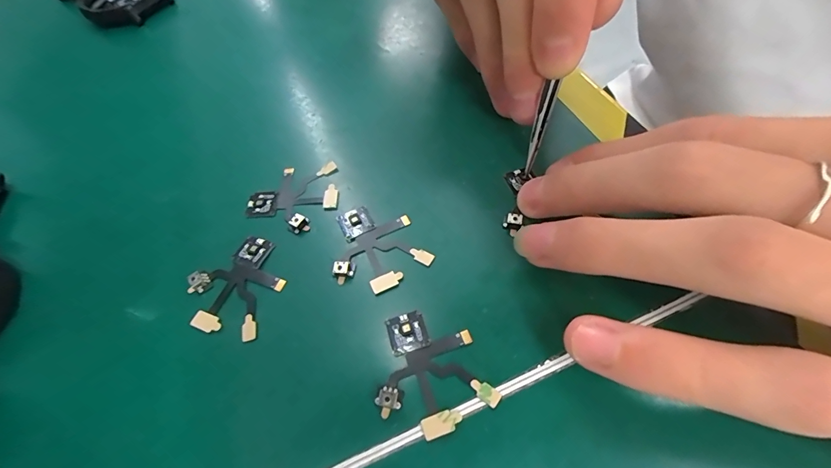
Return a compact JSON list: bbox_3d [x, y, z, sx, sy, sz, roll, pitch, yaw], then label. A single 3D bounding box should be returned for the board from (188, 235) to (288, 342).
[{"bbox_3d":[-0.062,0.016,0.132,0.031,0.004,0.035,17,60,14],"label":"board"}]

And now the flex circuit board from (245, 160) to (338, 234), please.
[{"bbox_3d":[-0.048,-0.014,0.150,0.035,0.004,0.030,-4,57,1],"label":"flex circuit board"}]

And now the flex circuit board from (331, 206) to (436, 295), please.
[{"bbox_3d":[-0.015,0.004,0.136,0.032,0.004,0.035,-24,59,-11],"label":"flex circuit board"}]

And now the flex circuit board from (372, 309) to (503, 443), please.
[{"bbox_3d":[0.003,0.038,0.111,0.031,0.004,0.035,-18,58,-8],"label":"flex circuit board"}]

